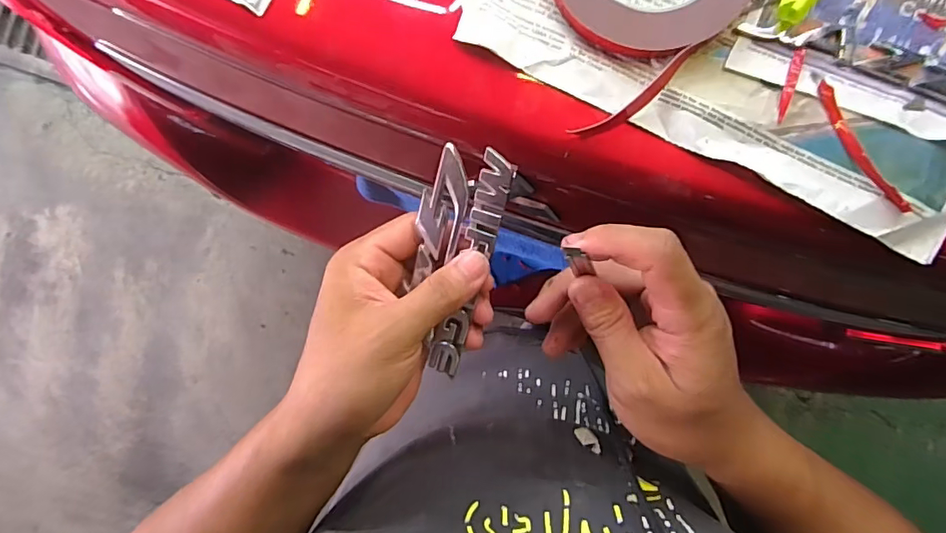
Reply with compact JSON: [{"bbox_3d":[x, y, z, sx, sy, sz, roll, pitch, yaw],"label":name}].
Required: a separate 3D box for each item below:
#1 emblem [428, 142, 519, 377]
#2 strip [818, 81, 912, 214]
[{"bbox_3d":[-0.002,0.004,0.269,0.018,0.004,0.132,18,112,7],"label":"emblem"},{"bbox_3d":[0.223,-0.067,0.284,0.013,0.009,0.087,-30,88,2],"label":"strip"}]

